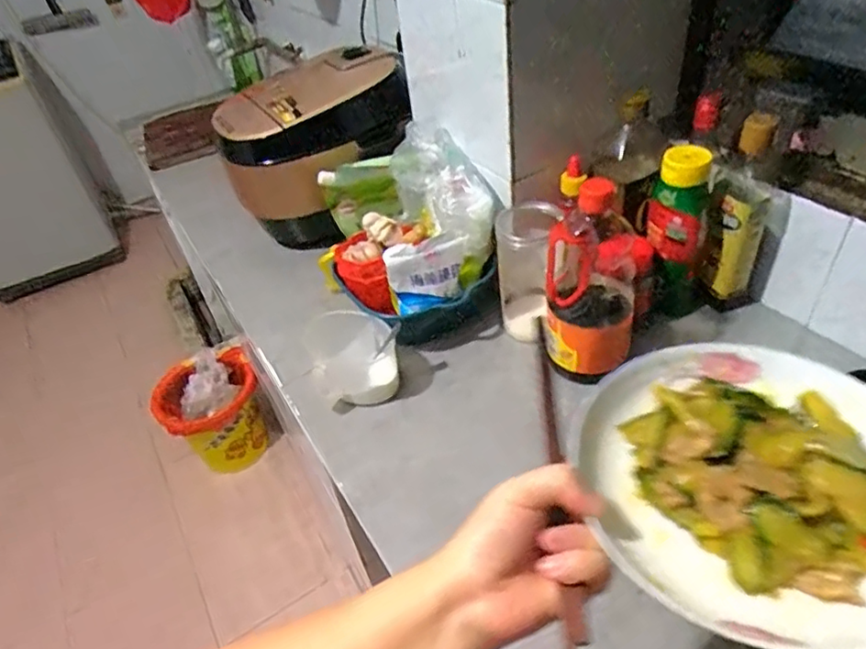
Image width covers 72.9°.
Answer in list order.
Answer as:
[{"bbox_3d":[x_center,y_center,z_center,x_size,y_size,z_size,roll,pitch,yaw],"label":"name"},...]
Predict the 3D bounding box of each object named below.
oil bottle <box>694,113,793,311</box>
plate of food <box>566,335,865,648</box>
[{"bbox_3d":[0.385,-0.129,0.730,0.095,0.249,0.061,2,43,11],"label":"oil bottle"},{"bbox_3d":[0.185,0.094,0.346,0.181,0.054,0.188,-4,42,4],"label":"plate of food"}]

